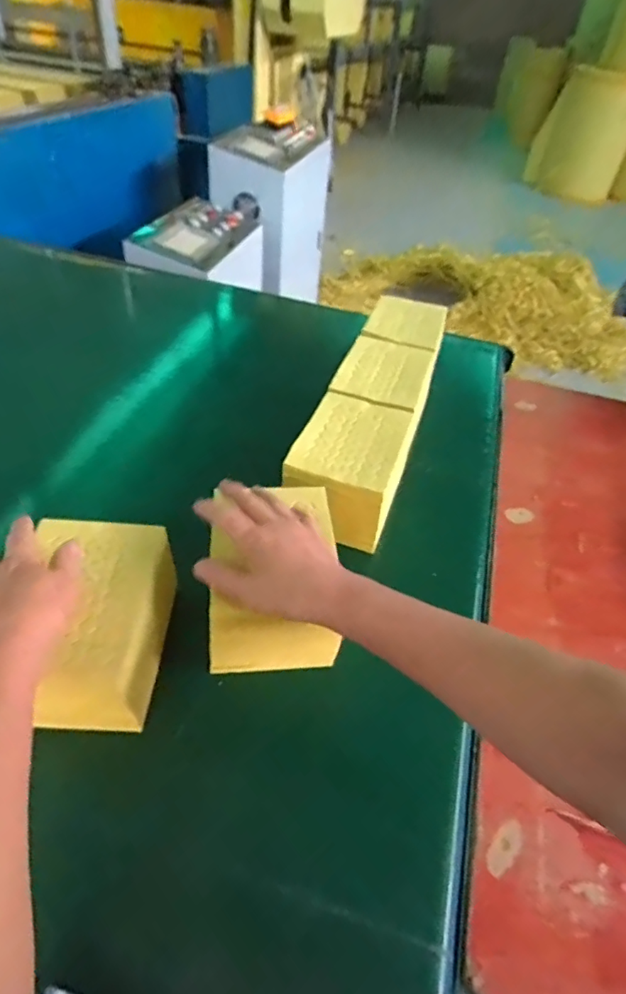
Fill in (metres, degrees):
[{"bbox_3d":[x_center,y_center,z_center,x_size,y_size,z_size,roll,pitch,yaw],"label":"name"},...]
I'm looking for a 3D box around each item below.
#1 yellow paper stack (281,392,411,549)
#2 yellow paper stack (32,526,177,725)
[{"bbox_3d":[0.046,-0.035,0.689,0.124,0.104,0.175,15,44,9],"label":"yellow paper stack"},{"bbox_3d":[-0.194,0.116,0.489,0.105,0.105,0.160,4,43,-2],"label":"yellow paper stack"}]

